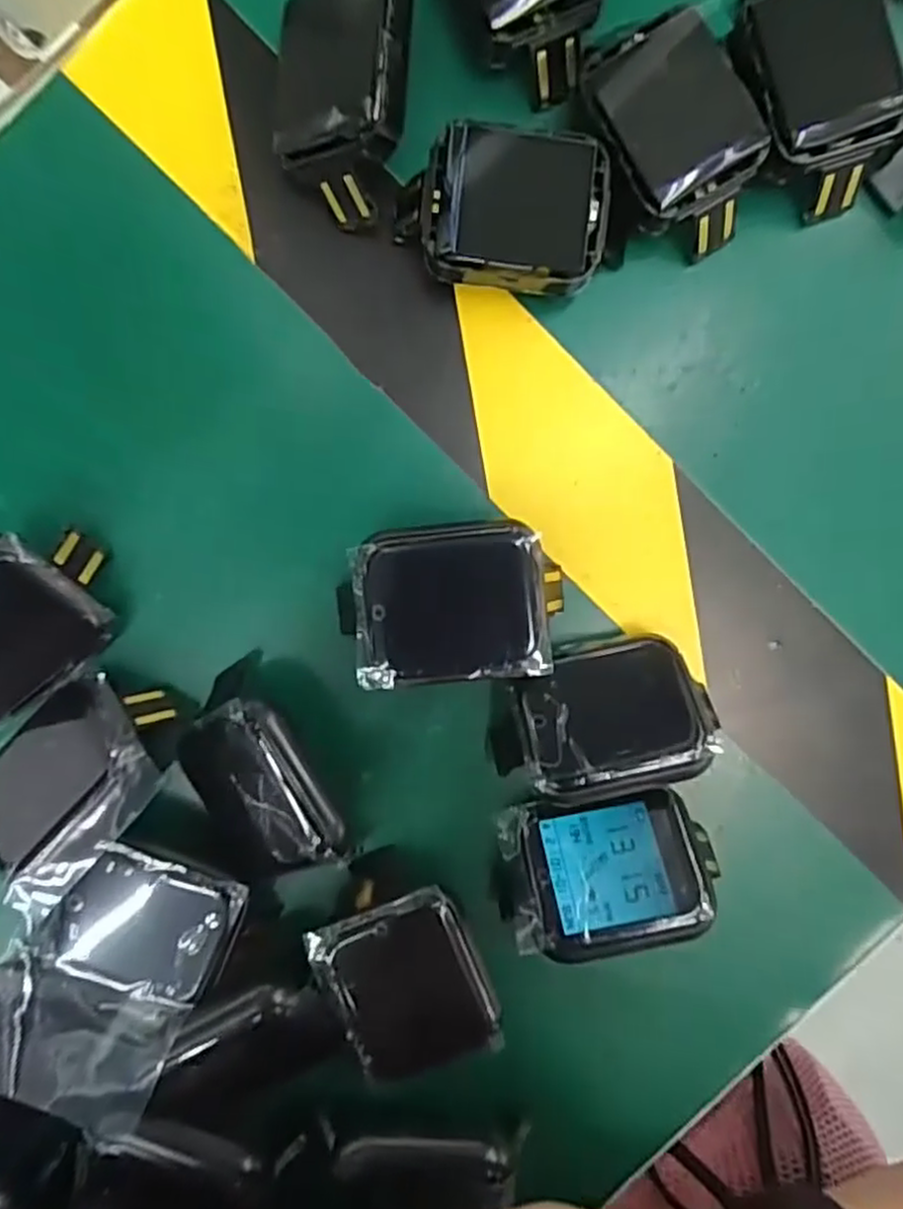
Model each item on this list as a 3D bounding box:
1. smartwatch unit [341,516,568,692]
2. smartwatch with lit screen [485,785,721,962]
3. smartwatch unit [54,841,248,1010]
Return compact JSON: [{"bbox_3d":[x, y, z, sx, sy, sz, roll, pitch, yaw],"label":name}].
[{"bbox_3d":[0.001,-0.001,0.166,0.051,0.016,0.036,-6,94,-2],"label":"smartwatch unit"},{"bbox_3d":[0.037,0.065,0.171,0.047,0.013,0.034,-8,62,-1],"label":"smartwatch with lit screen"},{"bbox_3d":[-0.070,0.075,0.163,0.037,0.005,0.032,20,93,-4],"label":"smartwatch unit"}]

